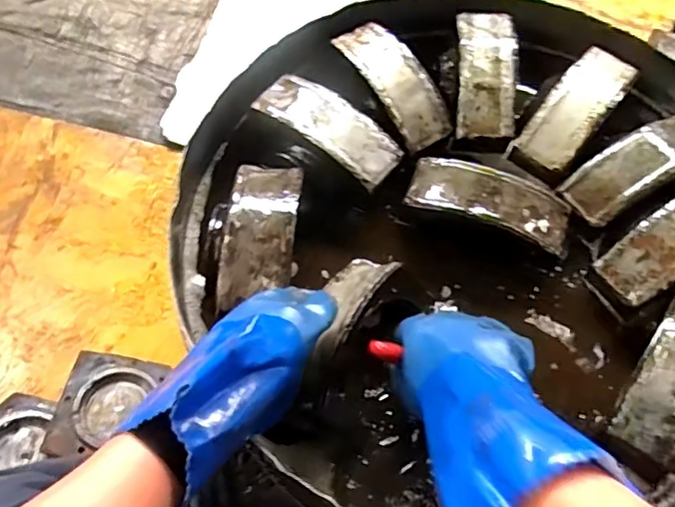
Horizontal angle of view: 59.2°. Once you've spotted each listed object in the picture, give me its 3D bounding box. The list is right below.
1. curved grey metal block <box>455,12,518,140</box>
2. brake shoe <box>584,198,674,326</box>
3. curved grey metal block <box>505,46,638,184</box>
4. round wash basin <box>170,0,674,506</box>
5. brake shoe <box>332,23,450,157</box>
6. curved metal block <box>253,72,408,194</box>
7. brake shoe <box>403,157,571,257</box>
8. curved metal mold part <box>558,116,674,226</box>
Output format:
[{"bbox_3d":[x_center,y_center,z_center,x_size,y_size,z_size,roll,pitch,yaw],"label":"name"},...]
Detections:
[{"bbox_3d":[0.164,-0.202,0.659,0.062,0.035,0.163,5,66,1],"label":"curved grey metal block"},{"bbox_3d":[0.326,-0.008,0.578,0.168,0.057,0.063,-38,67,-5],"label":"brake shoe"},{"bbox_3d":[0.258,-0.155,0.644,0.062,0.046,0.164,37,70,14],"label":"curved grey metal block"},{"bbox_3d":[0.137,-0.042,0.599,0.577,0.094,0.528,1,66,-1],"label":"round wash basin"},{"bbox_3d":[0.060,-0.187,0.651,0.062,0.036,0.167,-28,70,-13],"label":"brake shoe"},{"bbox_3d":[-0.011,-0.133,0.619,0.160,0.034,0.064,37,70,14],"label":"curved metal block"},{"bbox_3d":[0.153,-0.054,0.592,0.160,0.035,0.061,21,67,8],"label":"brake shoe"},{"bbox_3d":[0.309,-0.088,0.609,0.159,0.033,0.063,-28,70,-13],"label":"curved metal mold part"}]

